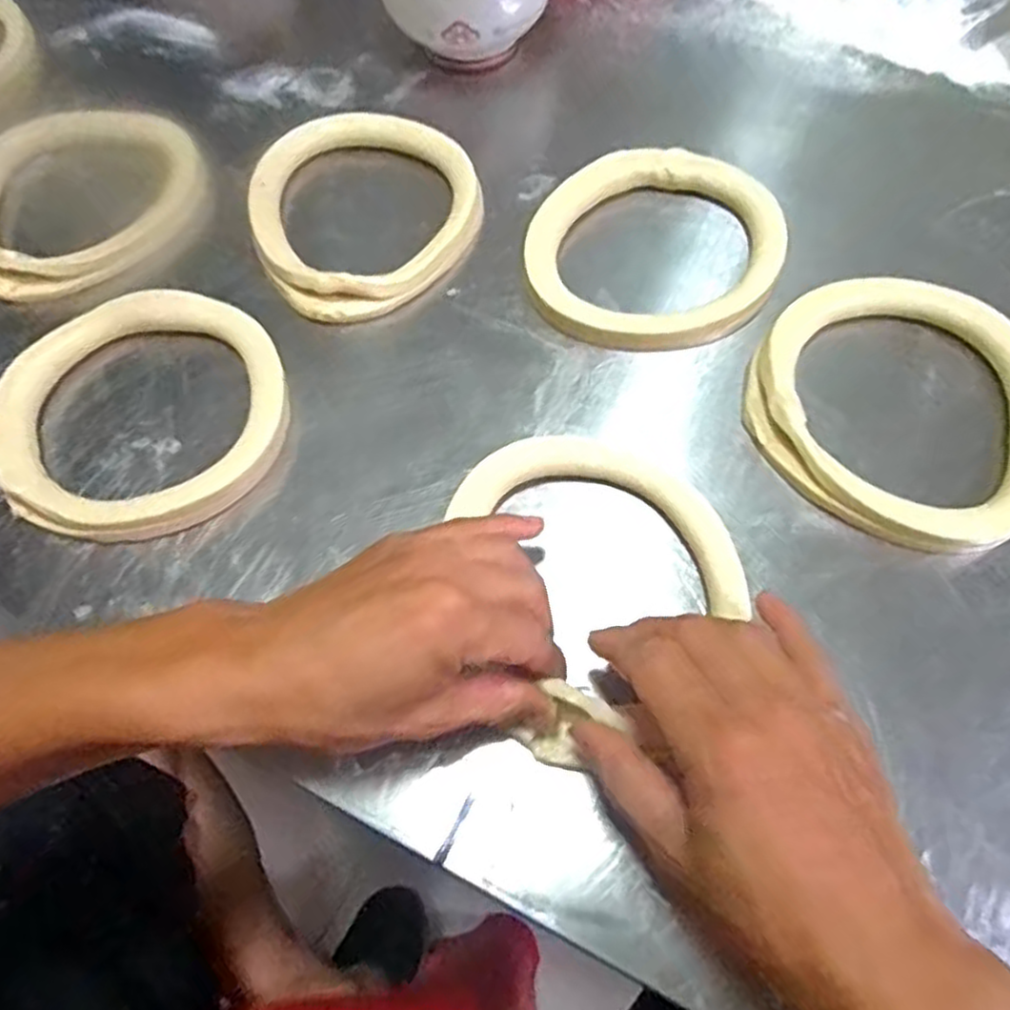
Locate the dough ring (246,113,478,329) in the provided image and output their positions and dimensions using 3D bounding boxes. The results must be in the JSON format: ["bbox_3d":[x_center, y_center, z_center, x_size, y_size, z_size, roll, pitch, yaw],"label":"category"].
[{"bbox_3d":[-0.092,-0.193,0.486,0.145,0.029,0.165,-2,62,1],"label":"dough ring"}]

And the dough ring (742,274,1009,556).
[{"bbox_3d":[0.215,-0.056,0.398,0.156,0.031,0.150,-1,62,2],"label":"dough ring"}]

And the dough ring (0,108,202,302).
[{"bbox_3d":[-0.293,-0.214,0.508,0.159,0.029,0.159,-1,62,2],"label":"dough ring"}]

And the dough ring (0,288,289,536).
[{"bbox_3d":[-0.207,-0.057,0.422,0.156,0.022,0.162,-1,62,2],"label":"dough ring"}]

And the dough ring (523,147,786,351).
[{"bbox_3d":[0.095,-0.163,0.461,0.149,0.023,0.149,-1,62,2],"label":"dough ring"}]

